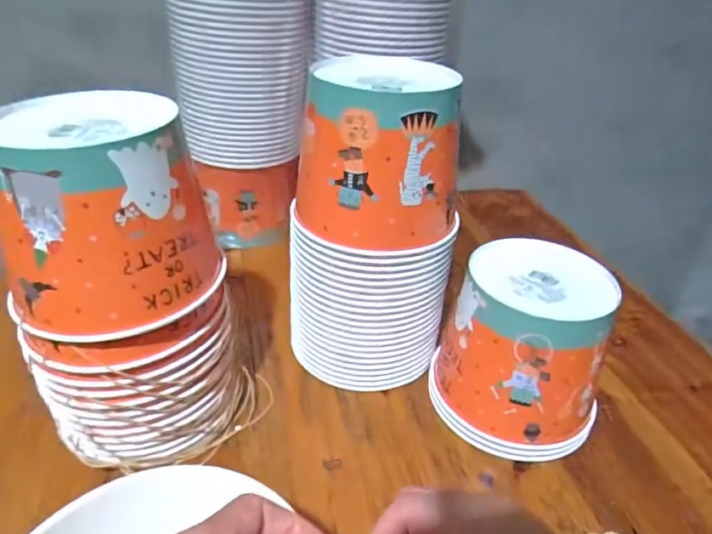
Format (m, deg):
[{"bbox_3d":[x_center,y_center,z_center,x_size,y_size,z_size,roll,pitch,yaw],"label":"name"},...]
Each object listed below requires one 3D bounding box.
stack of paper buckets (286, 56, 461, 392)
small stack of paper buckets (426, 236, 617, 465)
[{"bbox_3d":[0.013,-0.032,0.502,0.152,0.295,0.133,1,35,-4],"label":"stack of paper buckets"},{"bbox_3d":[0.164,0.079,0.493,0.152,0.150,0.142,25,40,28],"label":"small stack of paper buckets"}]

